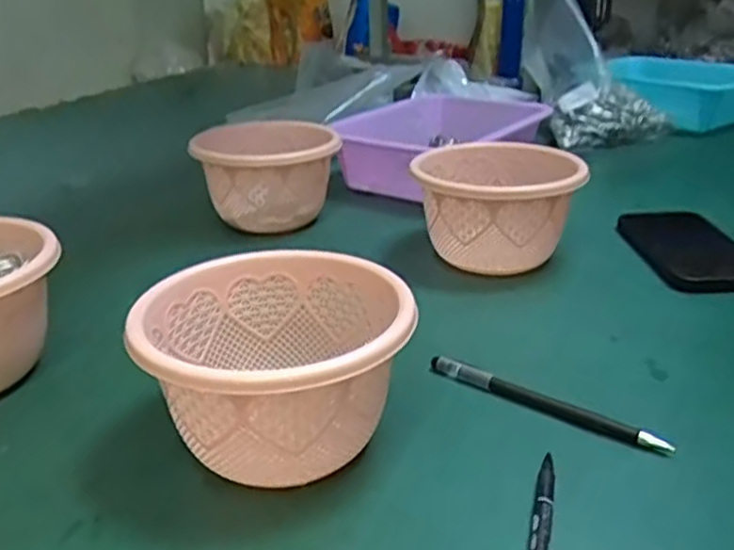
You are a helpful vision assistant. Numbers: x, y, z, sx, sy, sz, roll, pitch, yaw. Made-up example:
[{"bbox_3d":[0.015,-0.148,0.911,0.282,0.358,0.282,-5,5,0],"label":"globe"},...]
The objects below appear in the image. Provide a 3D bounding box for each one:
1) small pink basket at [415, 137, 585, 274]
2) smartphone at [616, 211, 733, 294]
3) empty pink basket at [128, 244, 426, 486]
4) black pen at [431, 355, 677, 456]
[{"bbox_3d":[0.112,-0.053,0.639,0.142,0.096,0.129,0,24,-2],"label":"small pink basket"},{"bbox_3d":[0.290,-0.026,0.656,0.085,0.012,0.165,-9,27,0],"label":"smartphone"},{"bbox_3d":[-0.050,0.054,0.399,0.138,0.089,0.136,0,24,0],"label":"empty pink basket"},{"bbox_3d":[0.107,0.078,0.443,0.154,0.012,0.009,18,30,34],"label":"black pen"}]

